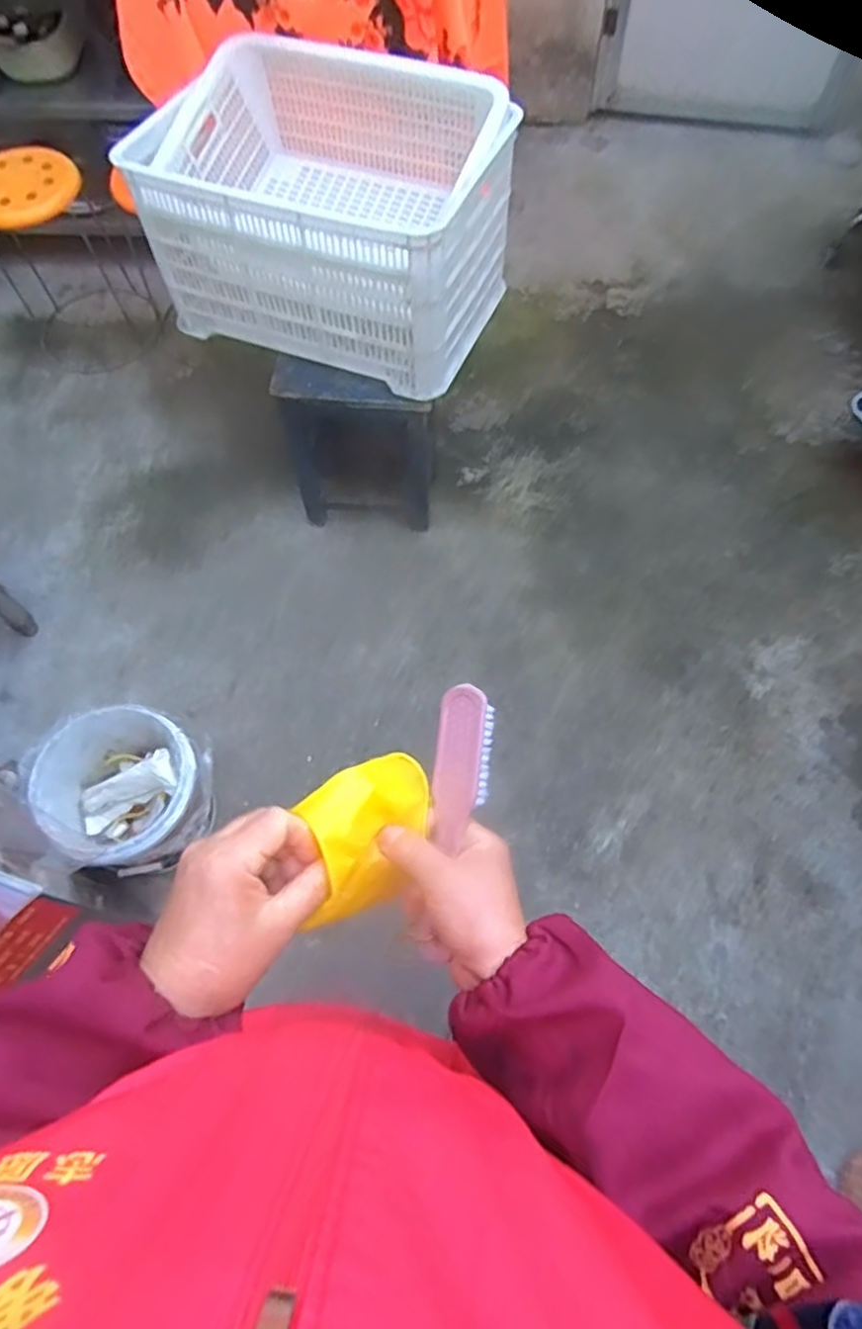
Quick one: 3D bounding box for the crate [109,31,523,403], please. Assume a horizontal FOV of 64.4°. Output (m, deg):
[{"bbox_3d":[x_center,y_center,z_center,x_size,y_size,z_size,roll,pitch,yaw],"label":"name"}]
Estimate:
[{"bbox_3d":[-0.176,-0.819,1.258,0.579,0.295,0.425,18,67,12],"label":"crate"}]

